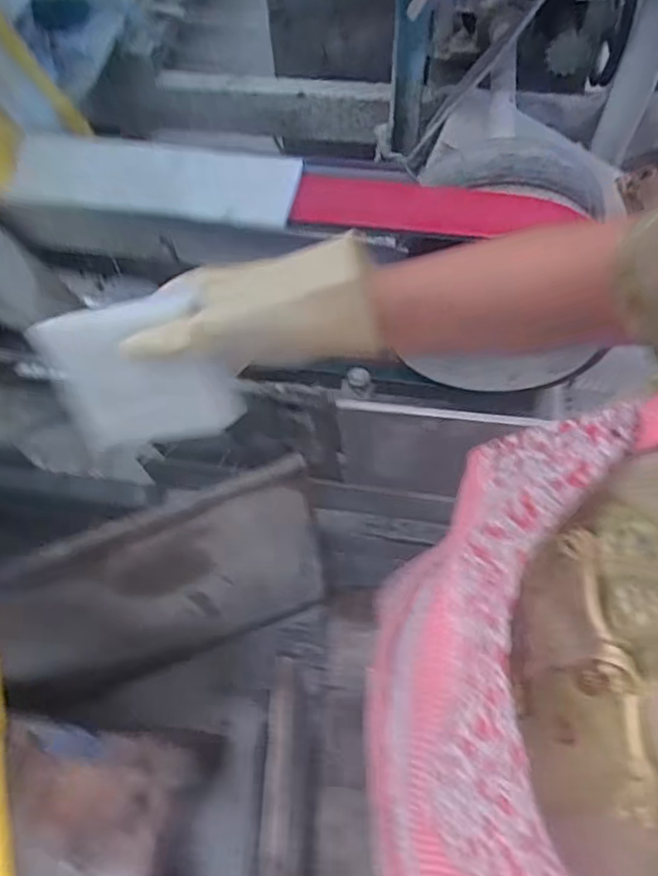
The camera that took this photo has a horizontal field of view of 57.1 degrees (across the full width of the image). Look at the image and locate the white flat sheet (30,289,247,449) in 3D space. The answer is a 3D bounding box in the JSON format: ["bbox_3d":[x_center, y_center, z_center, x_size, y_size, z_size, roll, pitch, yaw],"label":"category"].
[{"bbox_3d":[-0.127,-0.043,0.419,0.114,0.109,0.008,-12,38,1],"label":"white flat sheet"}]

